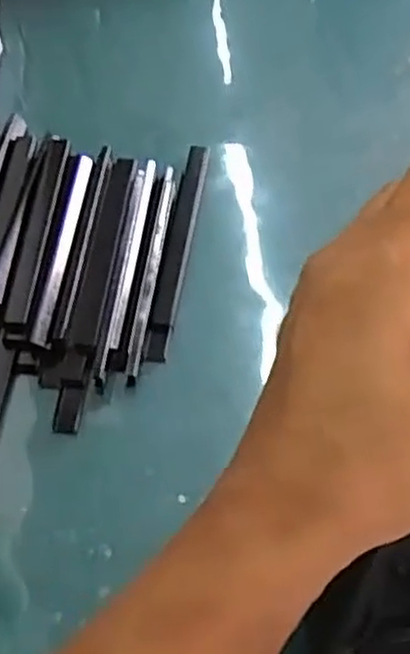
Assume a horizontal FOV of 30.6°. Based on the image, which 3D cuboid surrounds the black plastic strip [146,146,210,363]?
[{"bbox_3d":[-0.012,-0.042,0.372,0.011,0.009,0.130,7,60,5],"label":"black plastic strip"}]

